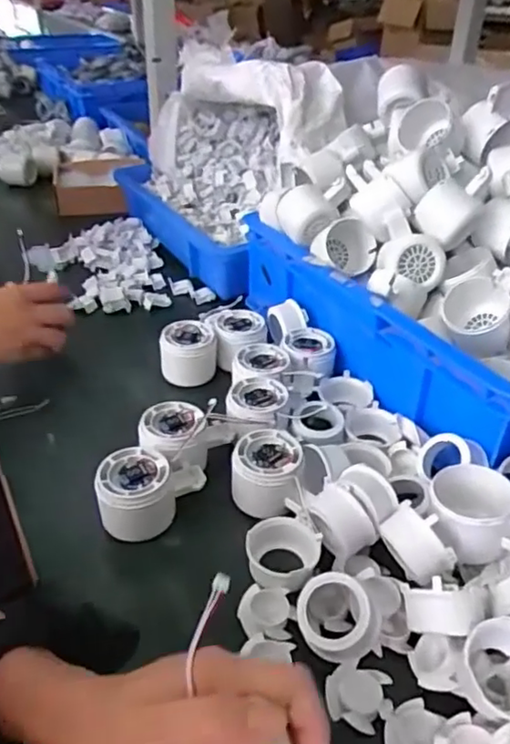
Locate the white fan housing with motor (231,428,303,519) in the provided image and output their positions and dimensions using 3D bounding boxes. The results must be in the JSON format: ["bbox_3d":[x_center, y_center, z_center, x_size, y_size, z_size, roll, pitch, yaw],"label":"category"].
[{"bbox_3d":[0.010,0.085,0.500,0.056,0.047,0.060,2,35,2],"label":"white fan housing with motor"}]

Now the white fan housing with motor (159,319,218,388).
[{"bbox_3d":[-0.071,-0.020,0.647,0.058,0.050,0.054,-3,35,-6],"label":"white fan housing with motor"}]

